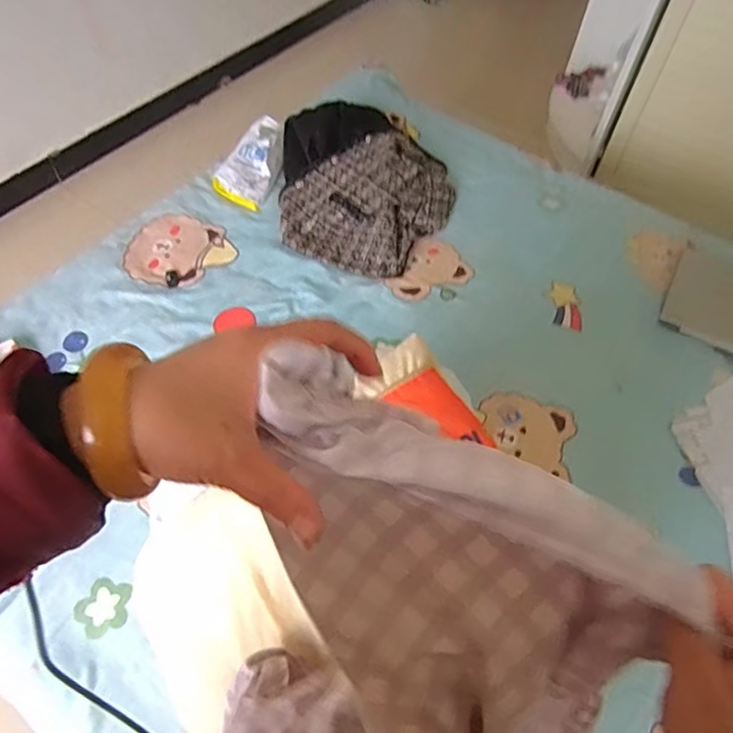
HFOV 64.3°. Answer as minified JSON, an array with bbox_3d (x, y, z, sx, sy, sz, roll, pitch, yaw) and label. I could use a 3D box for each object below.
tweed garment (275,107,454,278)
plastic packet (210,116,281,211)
[{"bbox_3d":[0.004,-0.418,1.294,0.383,0.084,0.510,1,56,-2],"label":"tweed garment"},{"bbox_3d":[-0.262,-0.467,1.305,0.144,0.063,0.217,18,57,9],"label":"plastic packet"}]

